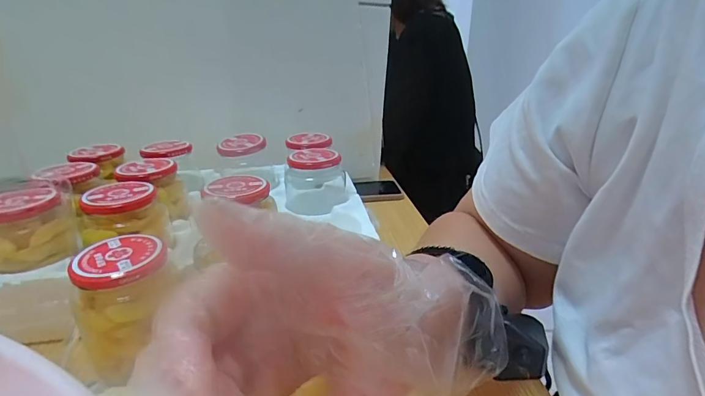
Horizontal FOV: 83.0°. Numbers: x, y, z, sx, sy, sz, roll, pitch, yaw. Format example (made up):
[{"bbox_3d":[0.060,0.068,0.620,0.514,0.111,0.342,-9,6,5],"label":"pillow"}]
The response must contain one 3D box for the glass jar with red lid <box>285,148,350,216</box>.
[{"bbox_3d":[-0.049,-0.027,0.540,0.083,0.070,0.081,-3,23,-7],"label":"glass jar with red lid"}]

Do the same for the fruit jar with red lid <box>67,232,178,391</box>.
[{"bbox_3d":[-0.191,0.091,0.342,0.074,0.098,0.070,-14,26,-29],"label":"fruit jar with red lid"}]

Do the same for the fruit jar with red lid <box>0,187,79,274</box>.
[{"bbox_3d":[-0.329,0.031,0.399,0.067,0.064,0.072,0,23,0],"label":"fruit jar with red lid"}]

